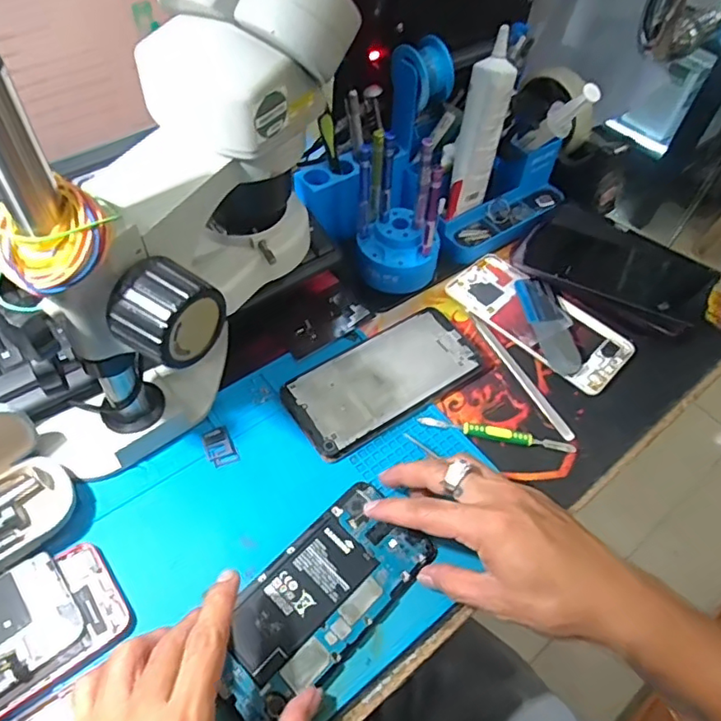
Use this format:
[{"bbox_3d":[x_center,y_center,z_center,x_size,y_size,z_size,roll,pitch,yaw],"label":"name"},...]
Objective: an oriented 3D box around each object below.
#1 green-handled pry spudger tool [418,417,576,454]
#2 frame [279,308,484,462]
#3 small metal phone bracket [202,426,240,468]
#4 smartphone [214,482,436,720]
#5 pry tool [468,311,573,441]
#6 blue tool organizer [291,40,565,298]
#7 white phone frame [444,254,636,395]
[{"bbox_3d":[0.108,0.058,0.445,0.120,0.005,0.012,9,53,1],"label":"green-handled pry spudger tool"},{"bbox_3d":[0.019,0.014,0.463,0.160,0.011,0.075,-28,61,-23],"label":"frame"},{"bbox_3d":[-0.105,0.064,0.424,0.021,0.005,0.030,-20,58,-19],"label":"small metal phone bracket"},{"bbox_3d":[-0.028,0.152,0.359,0.075,0.008,0.157,35,58,19],"label":"smartphone"},{"bbox_3d":[0.135,0.010,0.481,0.010,0.005,0.138,-21,58,-19],"label":"pry tool"},{"bbox_3d":[0.081,-0.185,0.526,0.252,0.150,0.136,-28,61,-23],"label":"blue tool organizer"},{"bbox_3d":[0.161,-0.038,0.517,0.167,0.008,0.079,39,59,21],"label":"white phone frame"}]

